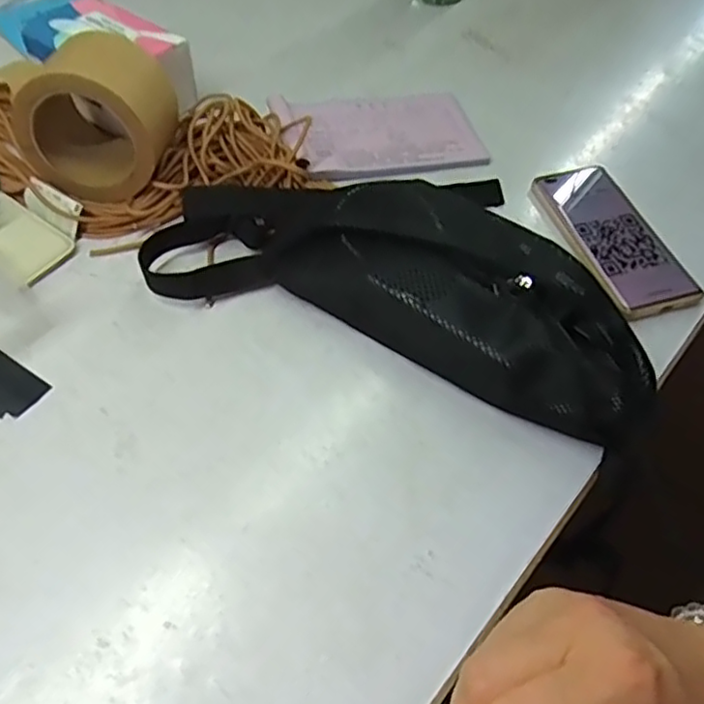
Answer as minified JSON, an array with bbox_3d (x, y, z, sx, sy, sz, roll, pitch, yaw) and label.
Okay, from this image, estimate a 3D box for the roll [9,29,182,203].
[{"bbox_3d":[-0.197,-0.183,0.505,0.104,0.097,0.095,14,54,5],"label":"roll"}]

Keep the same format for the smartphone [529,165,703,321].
[{"bbox_3d":[0.224,-0.099,0.547,0.079,0.013,0.161,-14,56,-12],"label":"smartphone"}]

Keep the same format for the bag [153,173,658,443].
[{"bbox_3d":[0.044,-0.071,0.474,0.367,0.076,0.174,19,55,8],"label":"bag"}]

